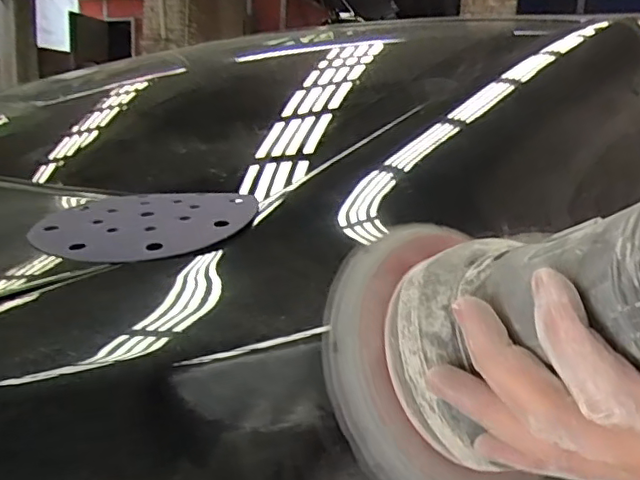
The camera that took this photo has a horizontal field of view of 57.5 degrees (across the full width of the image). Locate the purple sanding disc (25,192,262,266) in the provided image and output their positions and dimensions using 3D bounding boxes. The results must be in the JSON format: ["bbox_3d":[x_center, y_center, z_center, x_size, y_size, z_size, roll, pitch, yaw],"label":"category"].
[{"bbox_3d":[-0.113,-0.013,0.385,0.133,0.006,0.128,-2,22,1],"label":"purple sanding disc"}]

